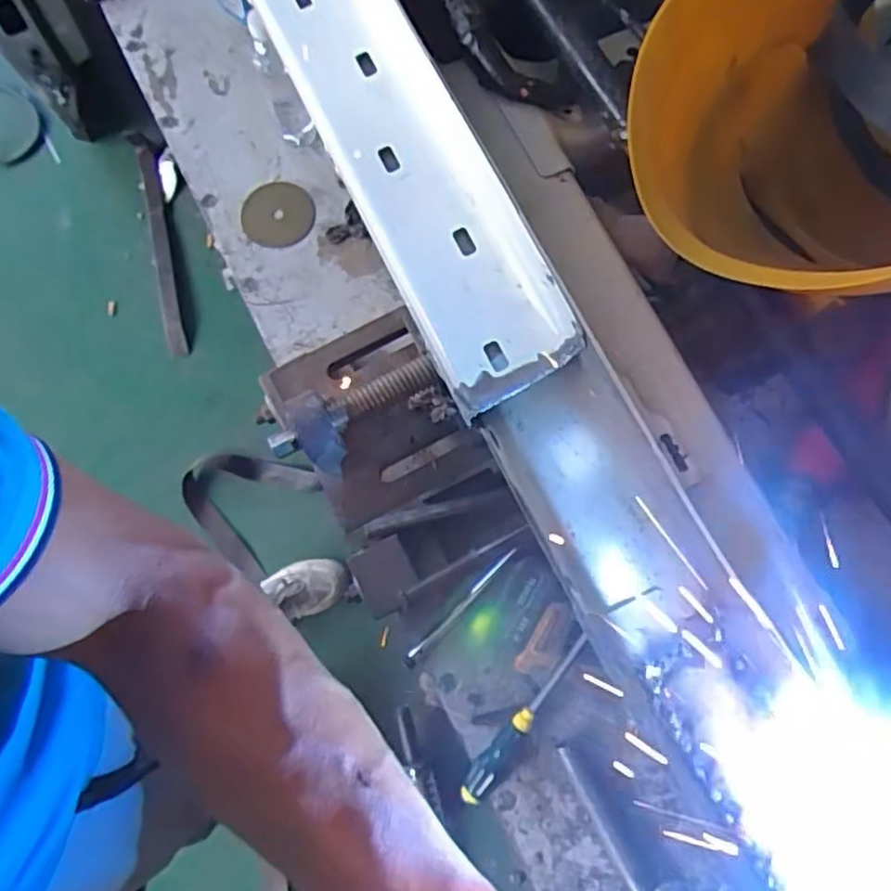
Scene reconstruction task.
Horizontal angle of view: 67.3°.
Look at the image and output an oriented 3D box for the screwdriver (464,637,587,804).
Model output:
[{"bbox_3d":[0.088,0.312,0.760,0.029,0.032,0.238,35,100,8],"label":"screwdriver"}]

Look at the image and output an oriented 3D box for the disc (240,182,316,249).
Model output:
[{"bbox_3d":[-0.236,-0.326,0.948,0.096,0.009,0.101,0,78,1],"label":"disc"}]

